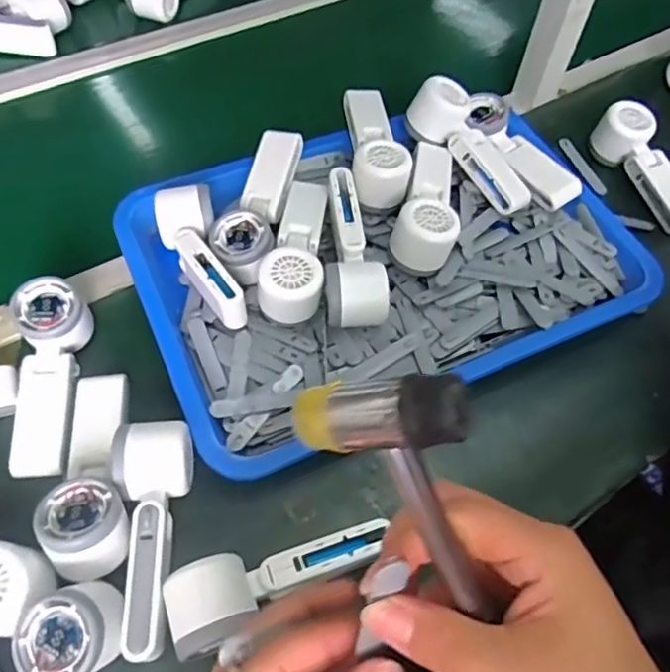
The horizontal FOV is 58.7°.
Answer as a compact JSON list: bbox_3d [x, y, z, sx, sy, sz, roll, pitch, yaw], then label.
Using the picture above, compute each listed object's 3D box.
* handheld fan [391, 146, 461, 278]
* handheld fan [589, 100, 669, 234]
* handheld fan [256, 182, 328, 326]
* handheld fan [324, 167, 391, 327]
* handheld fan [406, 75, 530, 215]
[{"bbox_3d":[0.093,-0.127,0.591,0.058,0.063,0.141,13,58,5],"label":"handheld fan"},{"bbox_3d":[0.354,-0.187,0.682,0.049,0.055,0.161,-20,74,-15],"label":"handheld fan"},{"bbox_3d":[-0.036,-0.084,0.563,0.054,0.057,0.160,4,57,0],"label":"handheld fan"},{"bbox_3d":[0.017,-0.079,0.565,0.054,0.054,0.162,0,57,-3],"label":"handheld fan"},{"bbox_3d":[0.145,-0.197,0.628,0.051,0.046,0.159,-35,83,-22],"label":"handheld fan"}]

